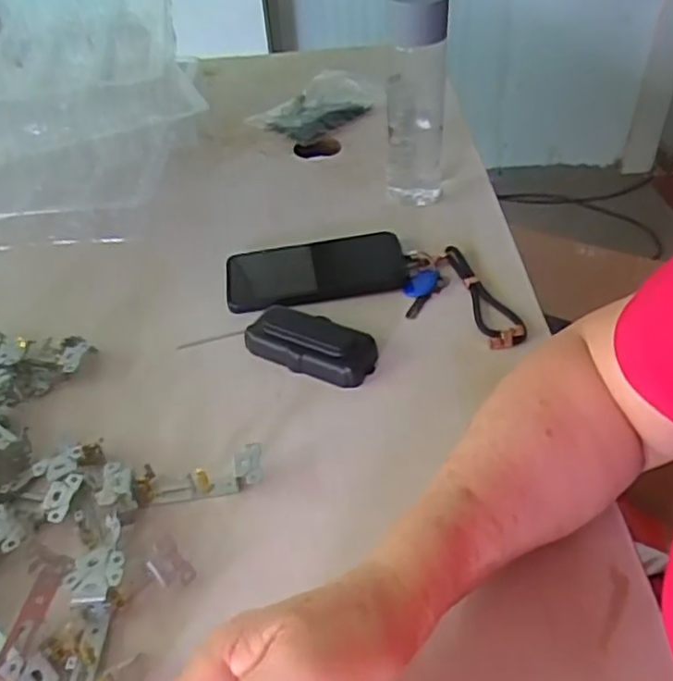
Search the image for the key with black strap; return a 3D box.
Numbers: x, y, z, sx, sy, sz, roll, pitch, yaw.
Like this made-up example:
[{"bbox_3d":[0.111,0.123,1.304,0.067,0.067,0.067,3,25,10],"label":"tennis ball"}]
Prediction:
[{"bbox_3d":[0.100,-0.038,0.565,0.074,0.015,0.136,-13,44,-10],"label":"key with black strap"}]

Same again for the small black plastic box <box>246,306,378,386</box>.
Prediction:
[{"bbox_3d":[-0.019,0.000,0.530,0.106,0.023,0.053,22,49,25],"label":"small black plastic box"}]

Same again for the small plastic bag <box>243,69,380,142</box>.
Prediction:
[{"bbox_3d":[-0.024,-0.322,0.878,0.108,0.022,0.180,30,53,31],"label":"small plastic bag"}]

